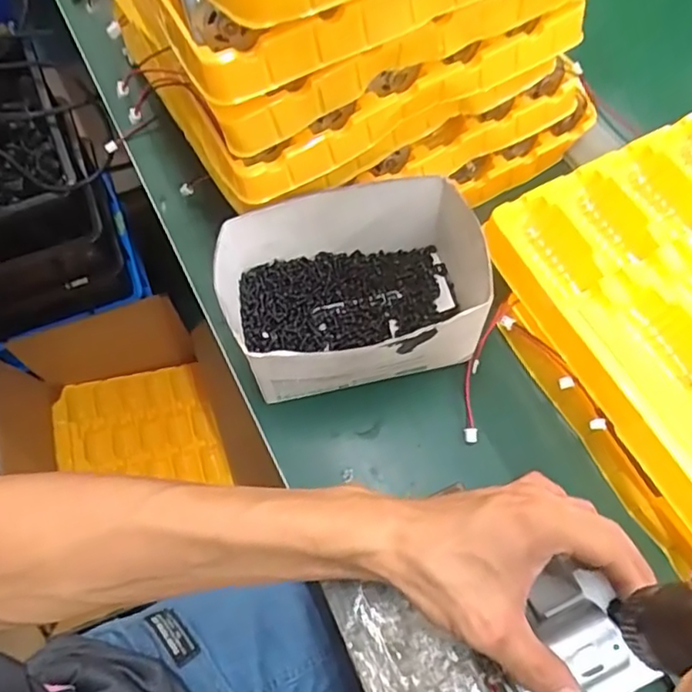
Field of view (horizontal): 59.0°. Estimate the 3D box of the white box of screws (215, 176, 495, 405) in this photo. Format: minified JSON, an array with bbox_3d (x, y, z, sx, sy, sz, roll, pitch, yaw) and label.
[{"bbox_3d":[0.007,-0.037,0.385,0.160,0.075,0.120,-12,65,-3],"label":"white box of screws"}]

